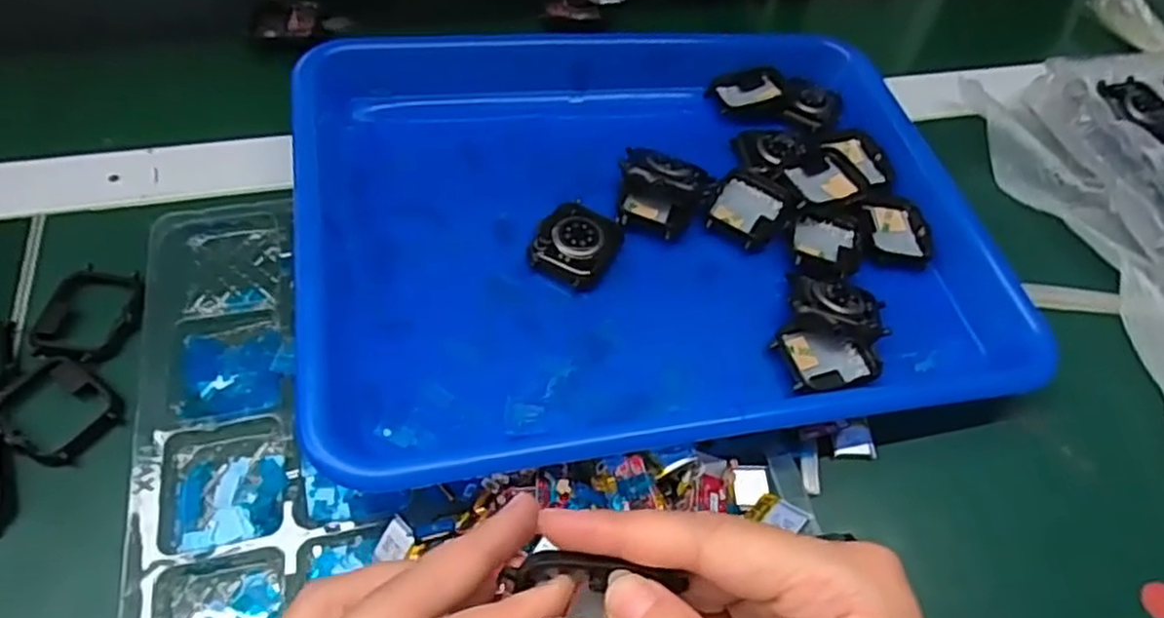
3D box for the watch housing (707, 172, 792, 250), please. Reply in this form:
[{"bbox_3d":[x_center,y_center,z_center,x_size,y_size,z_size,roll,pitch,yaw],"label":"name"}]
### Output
[{"bbox_3d":[0.084,-0.051,0.367,0.034,0.008,0.044,27,60,15],"label":"watch housing"}]

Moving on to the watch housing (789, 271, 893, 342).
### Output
[{"bbox_3d":[0.119,-0.003,0.332,0.045,0.008,0.033,9,57,5],"label":"watch housing"}]

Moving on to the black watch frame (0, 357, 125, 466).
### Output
[{"bbox_3d":[-0.216,0.043,0.297,0.044,0.011,0.037,31,61,17],"label":"black watch frame"}]

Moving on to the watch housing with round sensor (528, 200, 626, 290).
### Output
[{"bbox_3d":[-0.003,-0.031,0.337,0.035,0.010,0.041,23,59,13],"label":"watch housing with round sensor"}]

